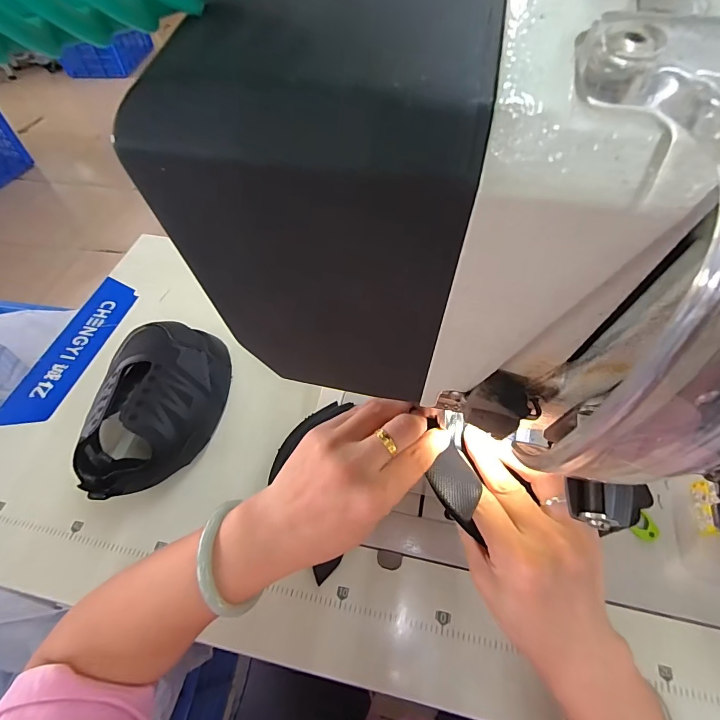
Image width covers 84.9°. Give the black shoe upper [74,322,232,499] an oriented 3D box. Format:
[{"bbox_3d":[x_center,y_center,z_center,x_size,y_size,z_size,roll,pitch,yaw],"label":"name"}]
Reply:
[{"bbox_3d":[-0.242,0.056,0.462,0.126,0.086,0.219,7,57,7],"label":"black shoe upper"}]

